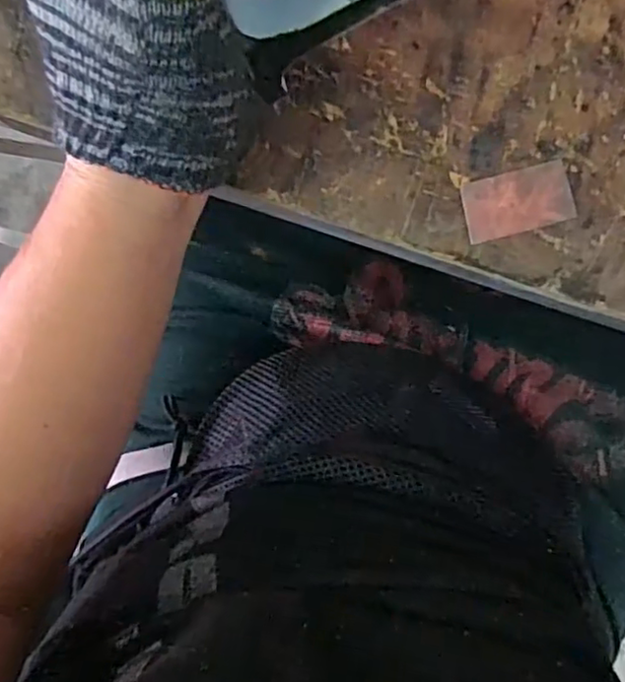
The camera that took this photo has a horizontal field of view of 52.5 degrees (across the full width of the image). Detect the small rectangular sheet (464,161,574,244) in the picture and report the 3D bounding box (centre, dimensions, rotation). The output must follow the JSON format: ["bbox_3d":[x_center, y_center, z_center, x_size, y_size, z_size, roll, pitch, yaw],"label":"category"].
[{"bbox_3d":[0.087,-0.059,0.267,0.045,0.004,0.026,-14,95,2],"label":"small rectangular sheet"}]

